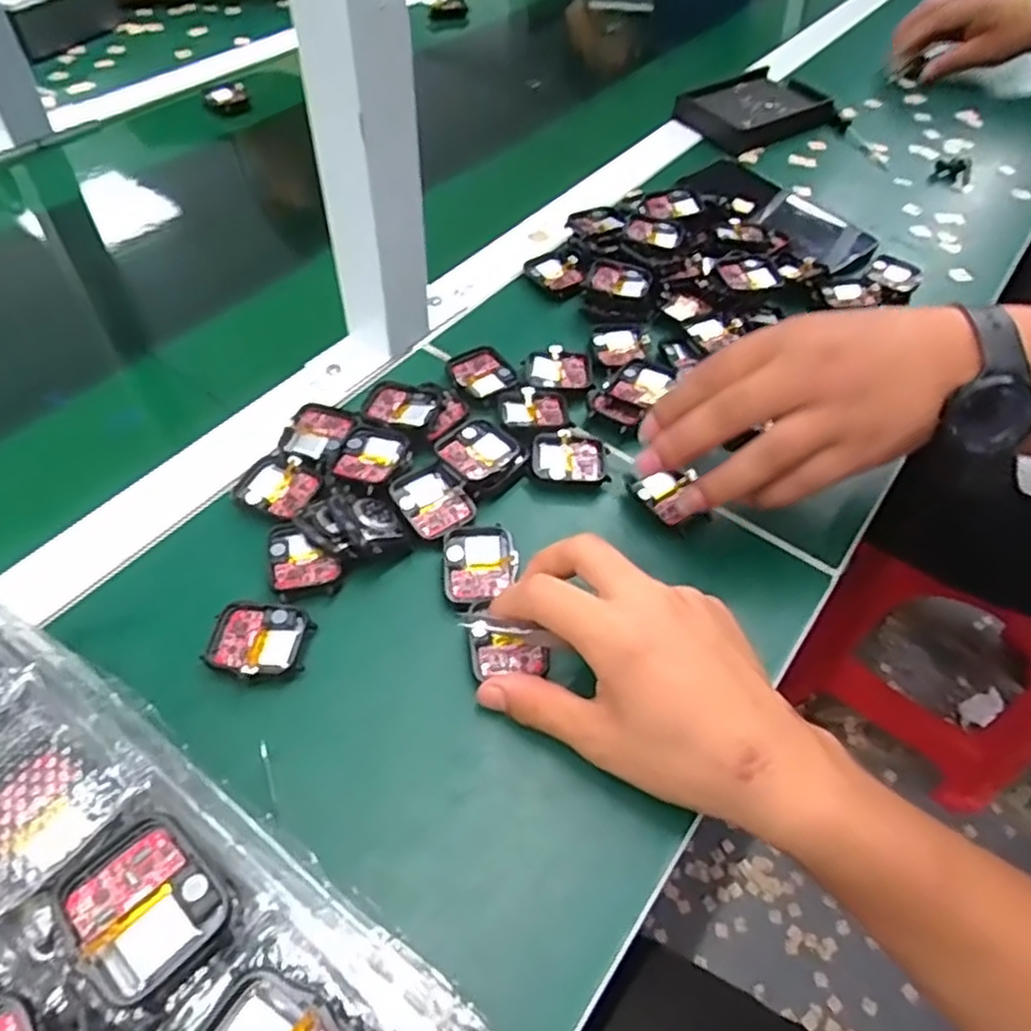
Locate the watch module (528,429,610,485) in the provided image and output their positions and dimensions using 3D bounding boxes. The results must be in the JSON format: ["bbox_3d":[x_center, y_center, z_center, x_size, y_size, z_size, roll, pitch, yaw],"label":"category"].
[{"bbox_3d":[0.030,-0.033,0.430,0.044,0.012,0.035,-2,53,-5],"label":"watch module"}]

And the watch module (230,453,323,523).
[{"bbox_3d":[-0.130,-0.018,0.401,0.044,0.007,0.042,18,53,10],"label":"watch module"}]

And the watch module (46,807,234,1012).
[{"bbox_3d":[-0.107,0.111,0.209,0.042,0.007,0.037,37,59,23],"label":"watch module"}]

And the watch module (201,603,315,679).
[{"bbox_3d":[-0.122,0.059,0.345,0.045,0.007,0.039,5,52,0],"label":"watch module"}]

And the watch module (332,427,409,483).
[{"bbox_3d":[-0.081,-0.032,0.411,0.039,0.012,0.037,13,53,7],"label":"watch module"}]

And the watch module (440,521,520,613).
[{"bbox_3d":[-0.018,0.025,0.375,0.038,0.014,0.045,-7,53,-8],"label":"watch module"}]

